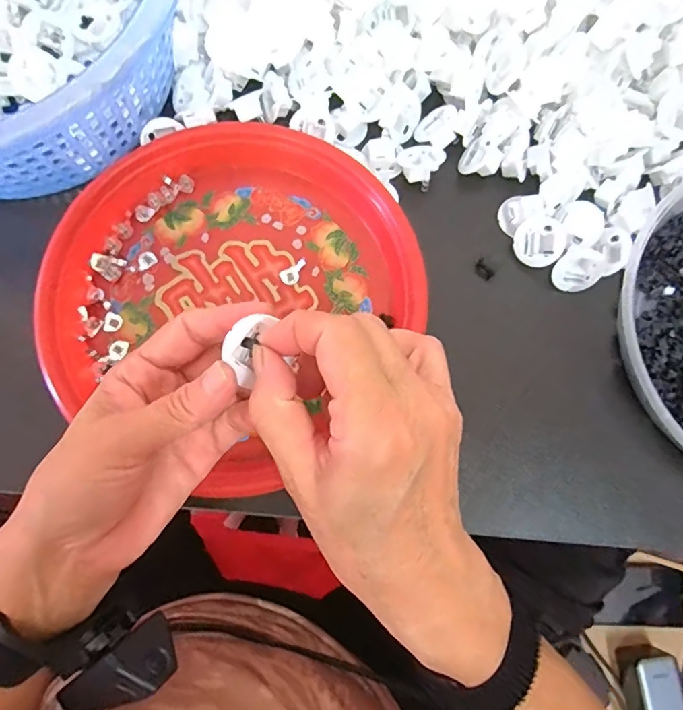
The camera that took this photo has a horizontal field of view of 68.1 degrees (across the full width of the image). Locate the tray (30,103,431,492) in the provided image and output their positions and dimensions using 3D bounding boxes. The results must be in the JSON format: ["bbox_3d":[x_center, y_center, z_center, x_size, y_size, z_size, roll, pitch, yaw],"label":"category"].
[{"bbox_3d":[-0.070,-0.048,0.336,0.222,0.028,0.235,0,79,0],"label":"tray"}]

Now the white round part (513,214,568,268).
[{"bbox_3d":[0.136,-0.077,0.347,0.033,0.008,0.033,3,96,27],"label":"white round part"}]

